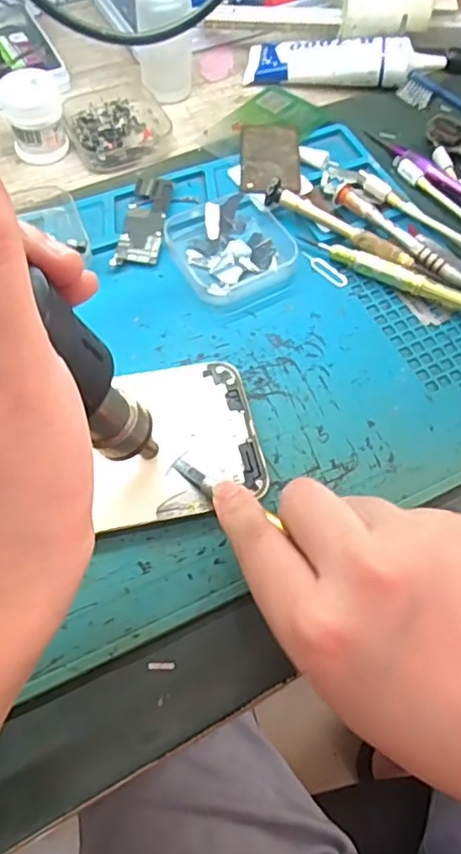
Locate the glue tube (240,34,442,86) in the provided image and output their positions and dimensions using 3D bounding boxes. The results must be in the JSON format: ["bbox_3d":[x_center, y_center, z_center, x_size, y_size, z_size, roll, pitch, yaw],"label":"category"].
[{"bbox_3d":[0.081,-0.264,0.435,0.135,0.027,0.036,8,62,1],"label":"glue tube"}]

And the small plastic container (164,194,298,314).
[{"bbox_3d":[0.002,-0.104,0.349,0.065,0.014,0.071,-25,66,-16],"label":"small plastic container"}]

